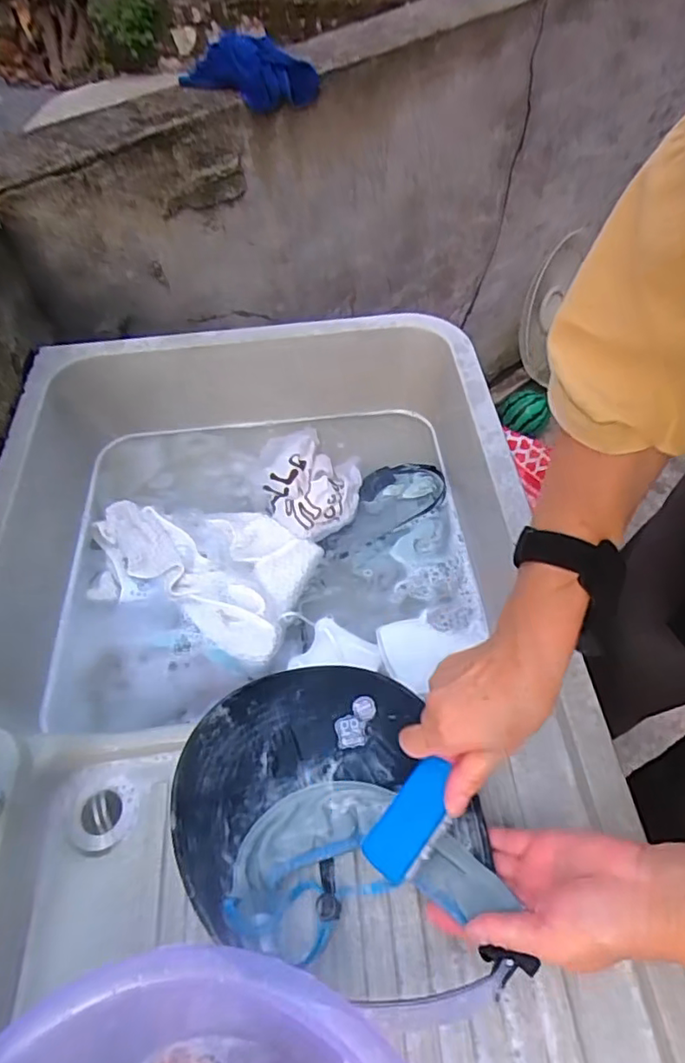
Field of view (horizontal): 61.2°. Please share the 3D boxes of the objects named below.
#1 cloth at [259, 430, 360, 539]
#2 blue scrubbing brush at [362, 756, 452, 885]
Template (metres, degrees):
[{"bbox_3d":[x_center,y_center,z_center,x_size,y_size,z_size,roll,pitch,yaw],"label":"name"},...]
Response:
[{"bbox_3d":[-0.047,-0.081,0.805,0.141,0.041,0.207,-7,51,-2],"label":"cloth"},{"bbox_3d":[0.051,0.198,0.405,0.040,0.030,0.080,26,83,23],"label":"blue scrubbing brush"}]

